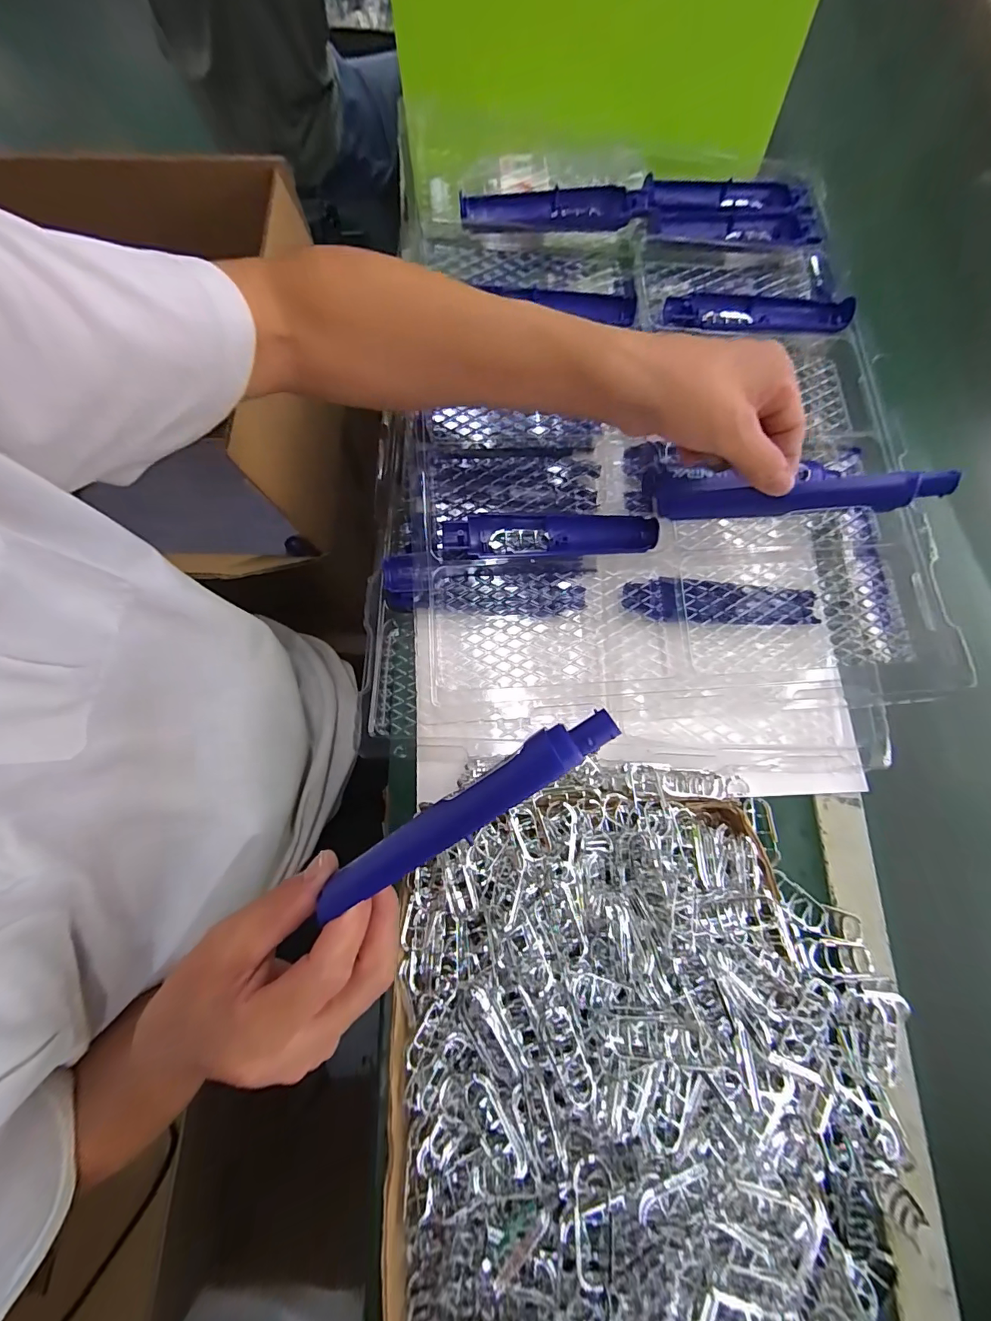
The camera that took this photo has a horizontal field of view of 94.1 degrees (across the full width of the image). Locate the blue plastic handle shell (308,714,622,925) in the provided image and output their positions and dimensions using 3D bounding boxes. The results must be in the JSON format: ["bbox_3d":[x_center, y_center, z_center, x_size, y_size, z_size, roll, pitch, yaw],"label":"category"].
[{"bbox_3d":[-0.016,0.073,0.220,0.163,0.013,0.021,-34,78,7],"label":"blue plastic handle shell"}]

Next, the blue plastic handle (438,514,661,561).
[{"bbox_3d":[0.043,-0.102,0.384,0.174,0.022,0.039,-3,76,-1],"label":"blue plastic handle"}]

